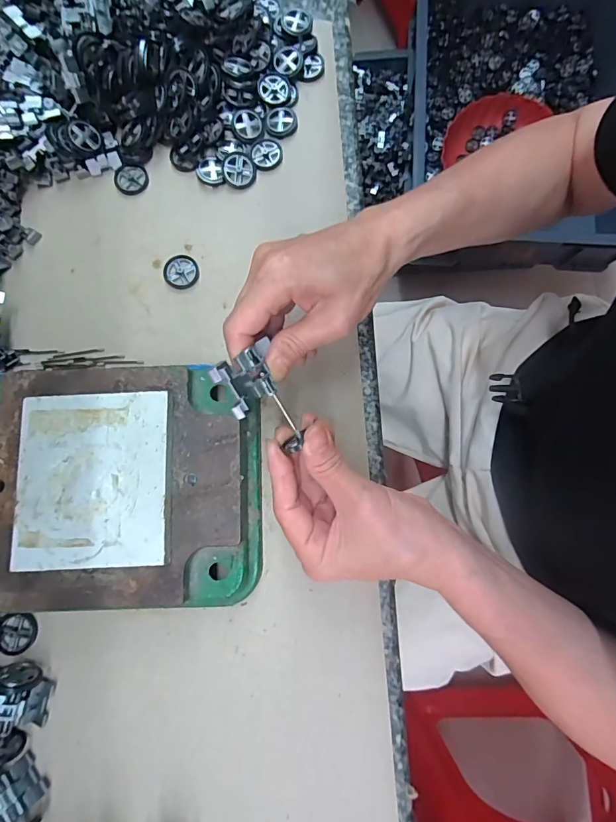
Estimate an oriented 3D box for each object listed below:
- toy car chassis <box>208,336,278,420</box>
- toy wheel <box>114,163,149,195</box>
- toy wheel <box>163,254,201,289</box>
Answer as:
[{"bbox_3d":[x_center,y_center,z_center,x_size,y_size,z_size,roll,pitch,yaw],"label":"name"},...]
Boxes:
[{"bbox_3d":[-0.032,-0.022,0.242,0.017,0.031,0.043,-4,37,32],"label":"toy car chassis"},{"bbox_3d":[-0.149,-0.195,0.354,0.028,0.004,0.027,0,80,1],"label":"toy wheel"},{"bbox_3d":[-0.102,-0.112,0.337,0.027,0.004,0.027,0,80,1],"label":"toy wheel"}]

